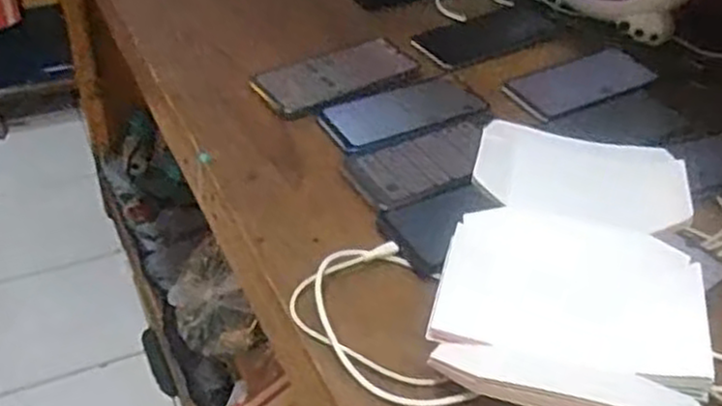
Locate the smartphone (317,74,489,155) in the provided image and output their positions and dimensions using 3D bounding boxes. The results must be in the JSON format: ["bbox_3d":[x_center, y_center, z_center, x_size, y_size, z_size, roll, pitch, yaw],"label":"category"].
[{"bbox_3d":[0.041,-0.089,0.748,0.157,0.011,0.076,-17,44,-24],"label":"smartphone"}]

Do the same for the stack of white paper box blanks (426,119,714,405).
[{"bbox_3d":[0.157,0.037,0.577,0.172,0.033,0.280,11,40,8],"label":"stack of white paper box blanks"}]

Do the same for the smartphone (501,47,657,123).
[{"bbox_3d":[0.226,-0.126,0.795,0.159,0.013,0.067,-19,45,-26],"label":"smartphone"}]

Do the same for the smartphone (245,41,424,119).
[{"bbox_3d":[-0.024,-0.129,0.785,0.163,0.004,0.068,-22,52,-21],"label":"smartphone"}]

